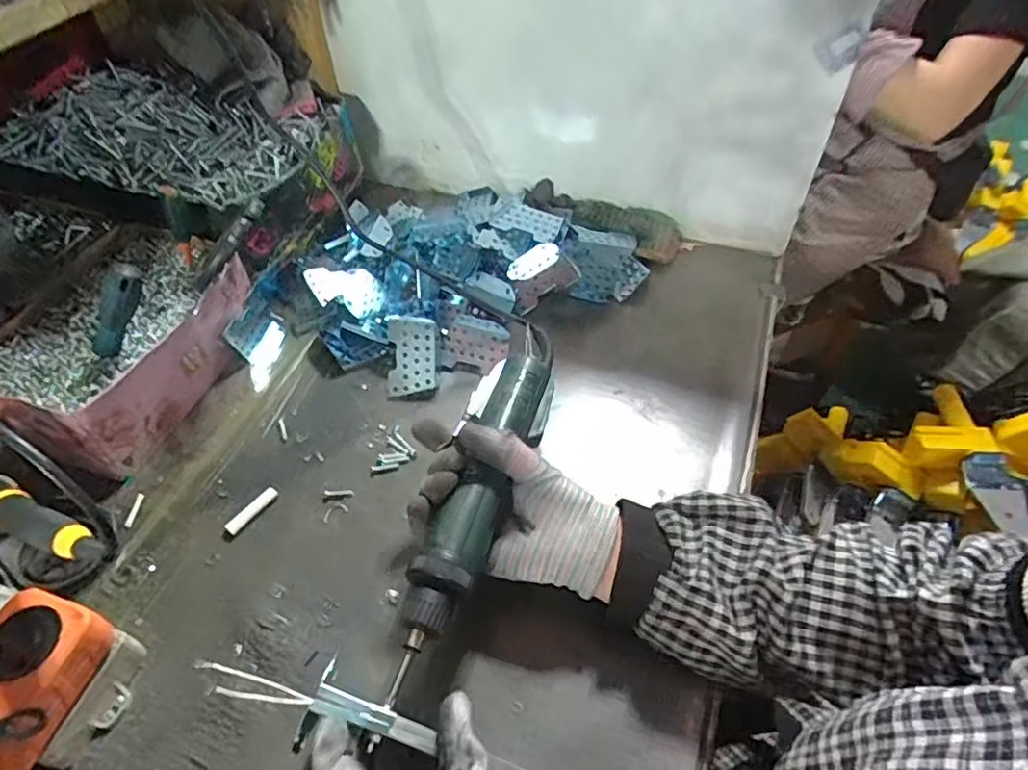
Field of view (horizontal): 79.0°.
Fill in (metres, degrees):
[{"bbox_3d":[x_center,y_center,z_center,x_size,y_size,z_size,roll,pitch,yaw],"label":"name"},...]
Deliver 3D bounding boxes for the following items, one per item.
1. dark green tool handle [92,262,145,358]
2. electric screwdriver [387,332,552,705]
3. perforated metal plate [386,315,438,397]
[{"bbox_3d":[-0.311,-0.061,0.489,0.024,0.084,0.025,9,40,-37],"label":"dark green tool handle"},{"bbox_3d":[-0.021,0.068,0.417,0.043,0.036,0.261,15,51,11],"label":"electric screwdriver"},{"bbox_3d":[-0.092,-0.029,0.563,0.044,0.008,0.071,-6,82,6],"label":"perforated metal plate"}]

